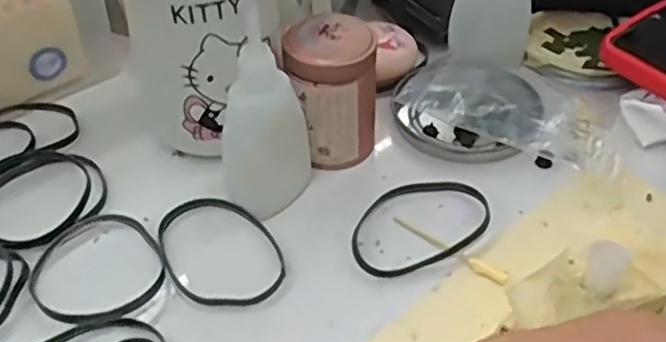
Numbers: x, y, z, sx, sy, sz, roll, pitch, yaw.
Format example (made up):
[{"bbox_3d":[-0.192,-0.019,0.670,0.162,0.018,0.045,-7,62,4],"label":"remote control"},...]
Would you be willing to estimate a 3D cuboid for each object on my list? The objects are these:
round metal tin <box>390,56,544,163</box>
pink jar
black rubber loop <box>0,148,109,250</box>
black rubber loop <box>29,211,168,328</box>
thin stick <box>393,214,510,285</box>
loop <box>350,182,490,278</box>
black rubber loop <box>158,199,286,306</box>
[{"bbox_3d":[0.074,-0.038,0.382,0.075,0.012,0.078,0,43,0],"label":"round metal tin"},{"bbox_3d":[-0.001,-0.038,0.350,0.045,0.064,0.039,-13,43,-12],"label":"pink jar"},{"bbox_3d":[-0.144,0.011,0.342,0.064,0.005,0.061,0,43,0],"label":"black rubber loop"},{"bbox_3d":[-0.103,0.042,0.308,0.056,0.005,0.061,0,43,0],"label":"black rubber loop"},{"bbox_3d":[0.051,0.034,0.316,0.058,0.004,0.007,28,50,27],"label":"thin stick"},{"bbox_3d":[0.039,0.023,0.328,0.070,0.005,0.048,-15,45,-16],"label":"loop"},{"bbox_3d":[-0.051,0.035,0.317,0.049,0.004,0.068,-27,49,-25],"label":"black rubber loop"}]

